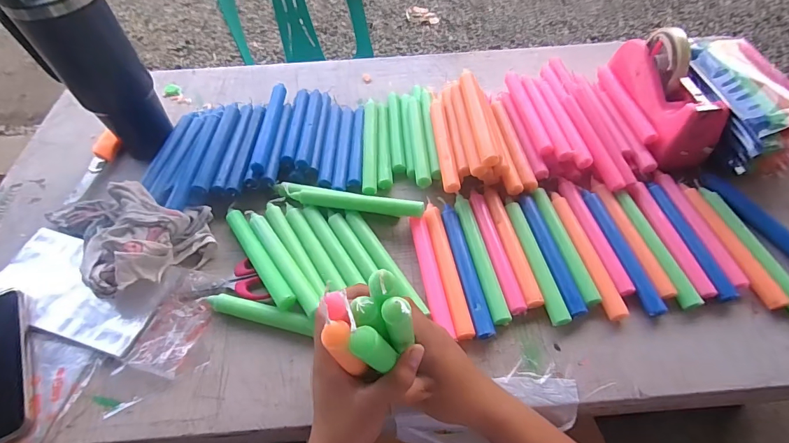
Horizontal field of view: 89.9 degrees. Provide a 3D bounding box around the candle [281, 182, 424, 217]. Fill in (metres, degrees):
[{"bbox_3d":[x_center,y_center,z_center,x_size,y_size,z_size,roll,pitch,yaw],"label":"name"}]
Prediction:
[{"bbox_3d":[-0.053,-0.023,0.476,0.175,0.020,0.022,9,56,7],"label":"candle"}]

